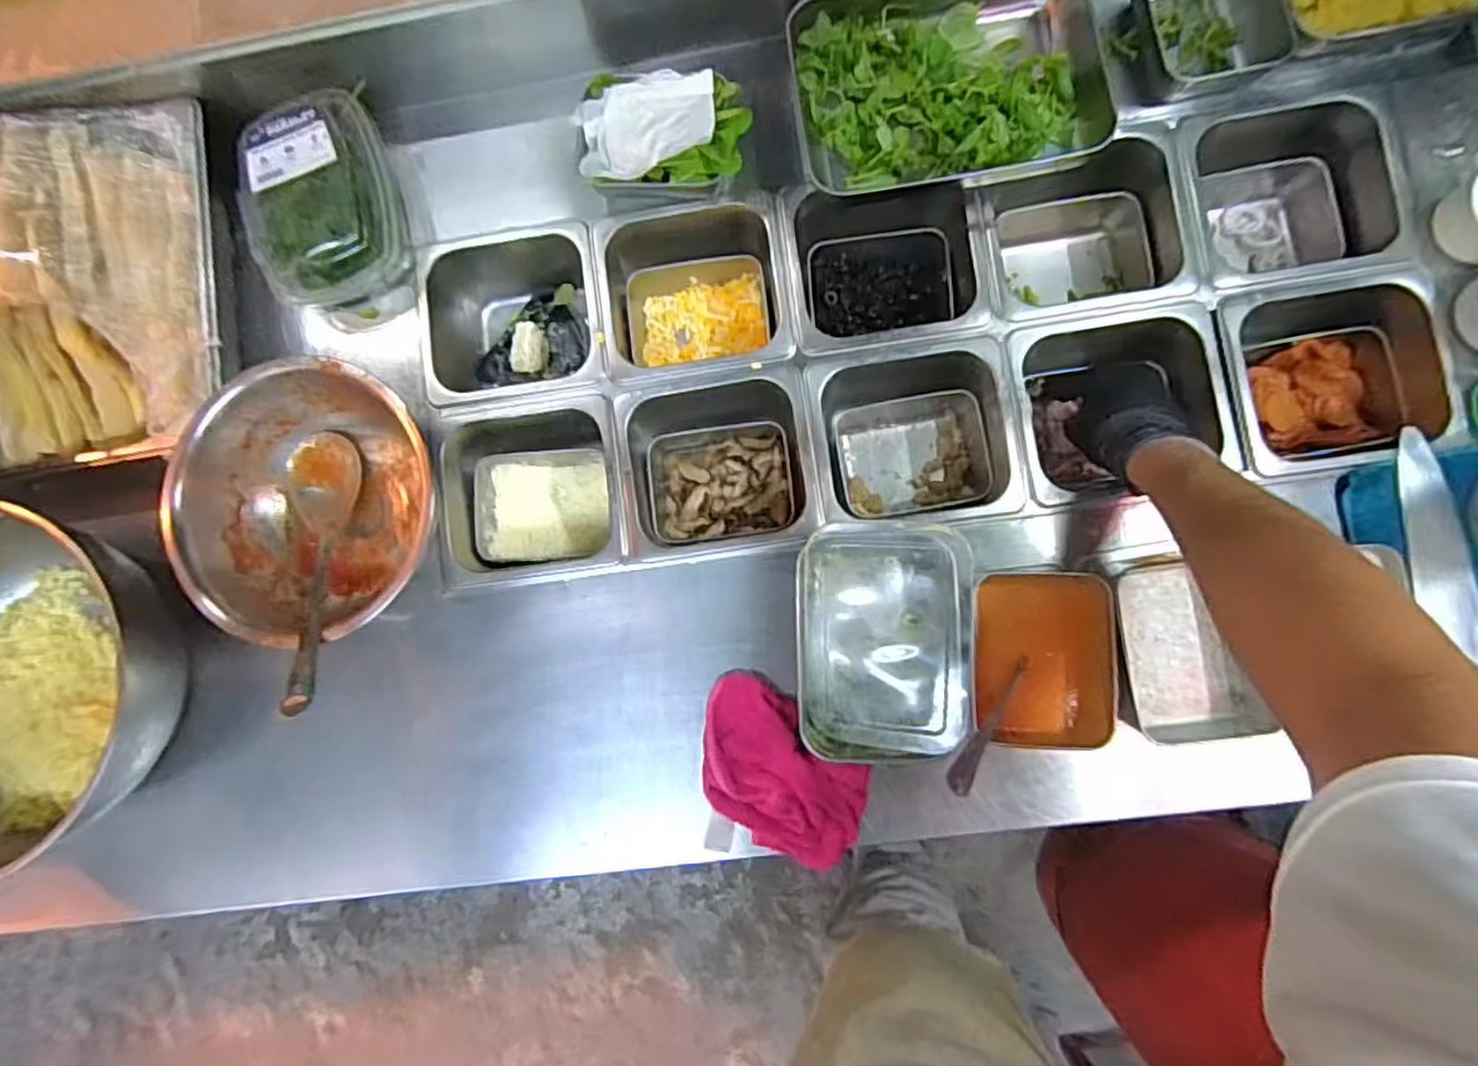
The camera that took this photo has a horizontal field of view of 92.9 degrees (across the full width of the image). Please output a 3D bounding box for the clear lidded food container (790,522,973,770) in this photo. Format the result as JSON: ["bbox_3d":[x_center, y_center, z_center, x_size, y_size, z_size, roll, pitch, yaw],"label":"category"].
[{"bbox_3d":[0.115,0.089,0.567,0.134,0.066,0.187,-1,85,5],"label":"clear lidded food container"}]

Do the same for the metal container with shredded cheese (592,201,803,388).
[{"bbox_3d":[-0.041,-0.227,0.687,0.170,0.109,0.158,-8,85,4],"label":"metal container with shredded cheese"}]

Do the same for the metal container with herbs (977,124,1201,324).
[{"bbox_3d":[0.309,-0.267,0.669,0.179,0.111,0.153,-9,84,4],"label":"metal container with herbs"}]

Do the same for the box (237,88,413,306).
[{"bbox_3d":[-0.390,-0.308,0.652,0.138,0.055,0.185,-10,84,4],"label":"box"}]

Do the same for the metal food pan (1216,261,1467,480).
[{"bbox_3d":[0.511,-0.137,0.626,0.181,0.108,0.164,-9,84,4],"label":"metal food pan"}]

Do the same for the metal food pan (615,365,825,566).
[{"bbox_3d":[-0.017,-0.060,0.676,0.174,0.097,0.162,-8,85,4],"label":"metal food pan"}]

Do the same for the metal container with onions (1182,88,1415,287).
[{"bbox_3d":[0.480,-0.293,0.642,0.172,0.137,0.162,-13,84,4],"label":"metal container with onions"}]

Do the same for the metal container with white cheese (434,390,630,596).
[{"bbox_3d":[-0.188,-0.036,0.700,0.171,0.122,0.170,-6,85,5],"label":"metal container with white cheese"}]

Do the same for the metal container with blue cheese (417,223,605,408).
[{"bbox_3d":[-0.213,-0.216,0.710,0.171,0.126,0.175,-7,85,5],"label":"metal container with blue cheese"}]

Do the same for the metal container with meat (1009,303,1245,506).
[{"bbox_3d":[0.332,-0.112,0.639,0.172,0.091,0.158,-9,90,3],"label":"metal container with meat"}]

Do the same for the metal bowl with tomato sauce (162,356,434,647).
[{"bbox_3d":[-0.386,-0.031,0.617,0.213,0.086,0.234,0,85,5],"label":"metal bowl with tomato sauce"}]

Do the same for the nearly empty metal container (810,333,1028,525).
[{"bbox_3d":[0.157,-0.083,0.662,0.174,0.096,0.158,-8,85,4],"label":"nearly empty metal container"}]

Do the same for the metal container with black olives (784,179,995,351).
[{"bbox_3d":[0.134,-0.245,0.675,0.175,0.105,0.151,-6,85,5],"label":"metal container with black olives"}]

